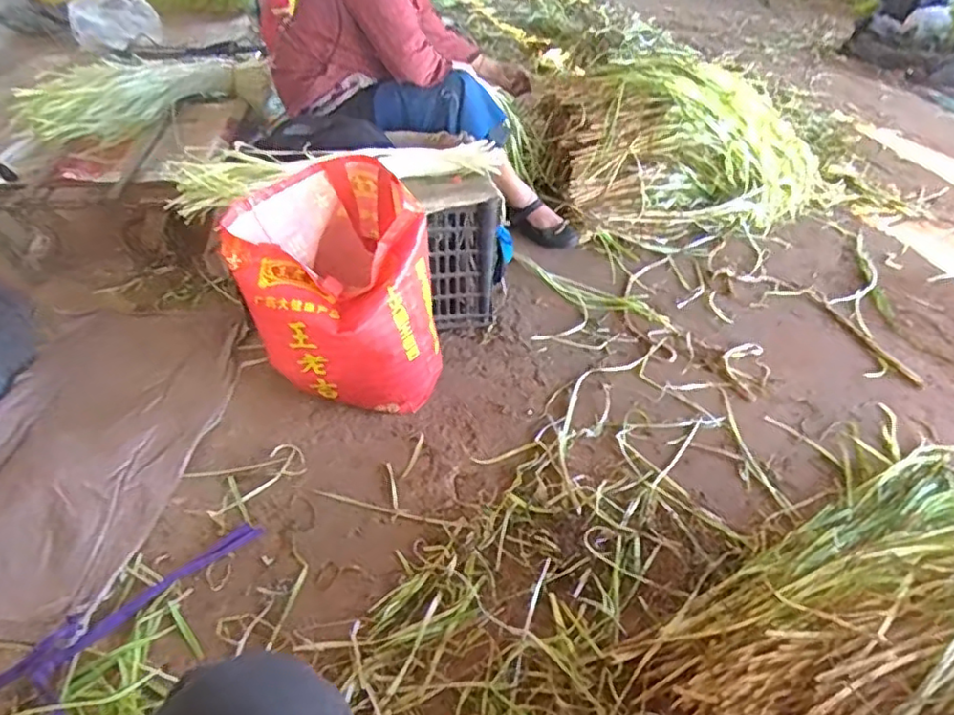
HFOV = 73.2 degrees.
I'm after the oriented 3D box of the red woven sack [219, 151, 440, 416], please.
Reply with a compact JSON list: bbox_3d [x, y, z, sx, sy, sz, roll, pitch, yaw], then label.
[{"bbox_3d":[-0.228,-0.086,1.052,0.265,0.380,0.214,-21,47,-26],"label":"red woven sack"}]

